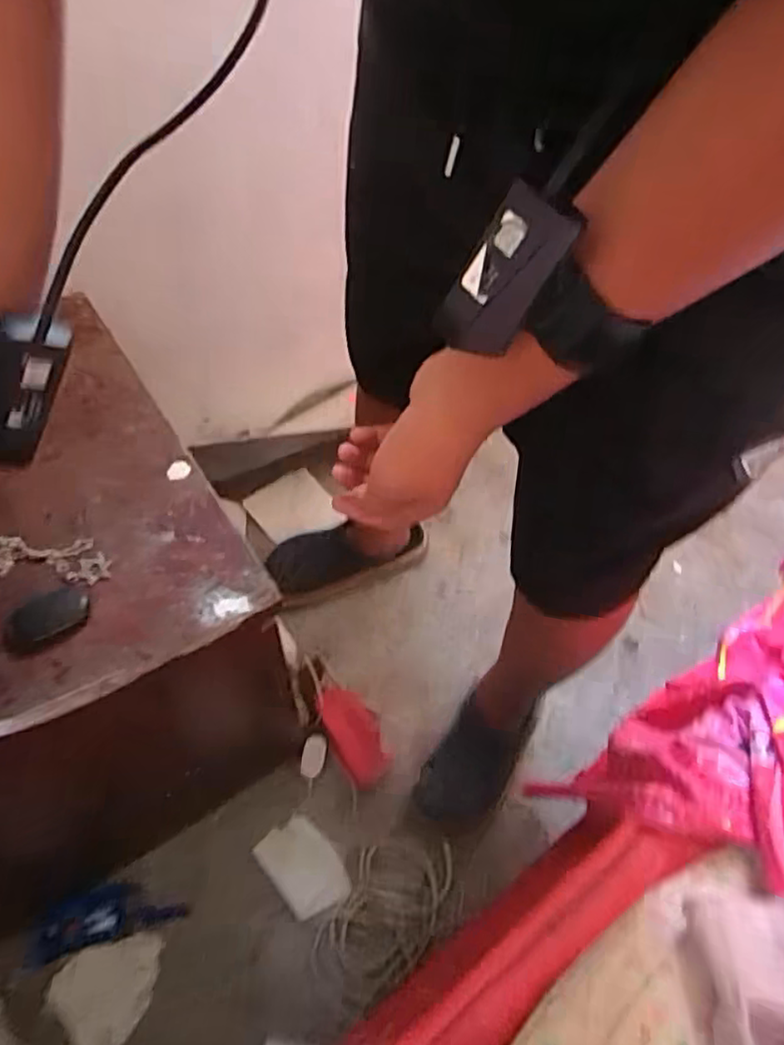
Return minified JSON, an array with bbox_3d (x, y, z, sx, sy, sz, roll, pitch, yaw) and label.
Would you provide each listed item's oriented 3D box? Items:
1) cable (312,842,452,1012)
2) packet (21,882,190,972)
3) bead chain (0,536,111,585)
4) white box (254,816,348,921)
[{"bbox_3d":[-0.010,0.470,0.787,0.112,0.014,0.186,28,61,13],"label":"cable"},{"bbox_3d":[-0.328,0.453,0.763,0.164,0.045,0.060,-13,55,-14],"label":"packet"},{"bbox_3d":[-0.268,0.027,0.520,0.093,0.007,0.037,6,58,0],"label":"bead chain"},{"bbox_3d":[-0.110,0.428,0.821,0.077,0.014,0.115,-35,66,-22],"label":"white box"}]

